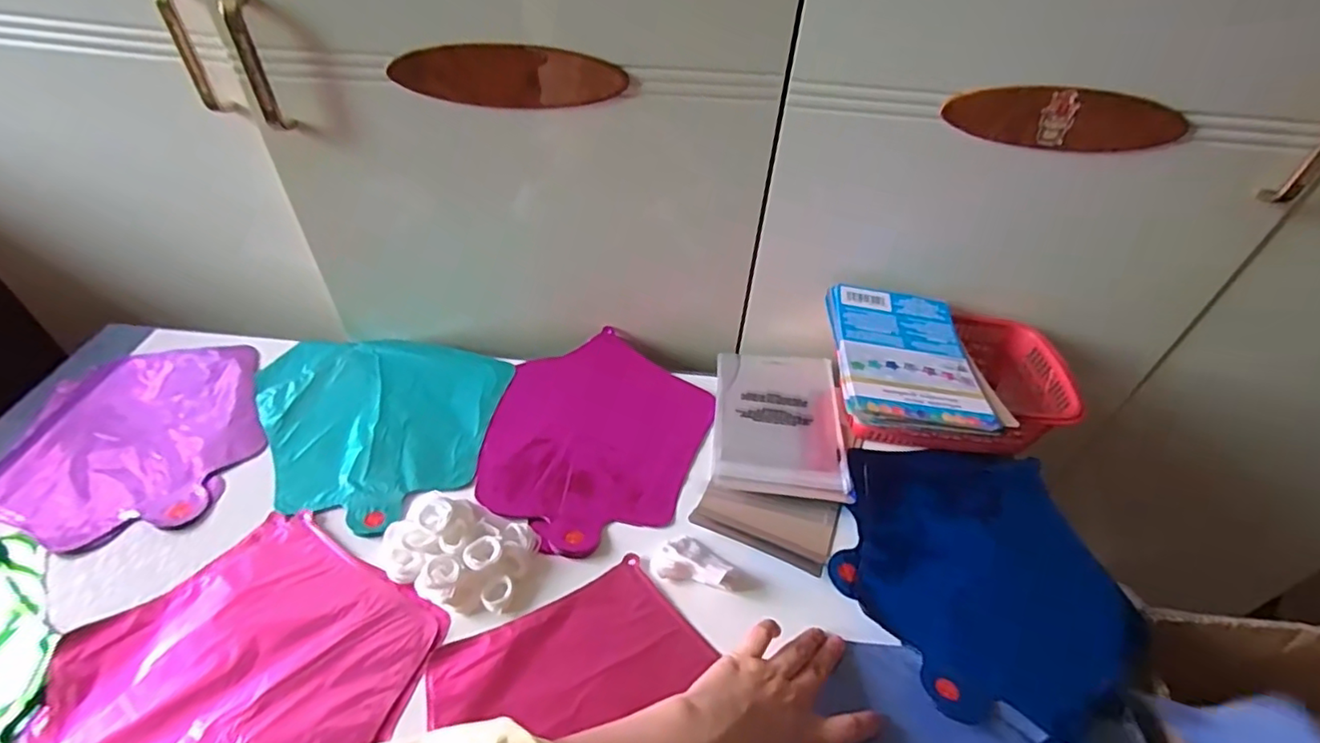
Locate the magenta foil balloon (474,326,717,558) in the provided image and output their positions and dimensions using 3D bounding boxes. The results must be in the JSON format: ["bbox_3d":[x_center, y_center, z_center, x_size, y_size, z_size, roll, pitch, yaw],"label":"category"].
[{"bbox_3d":[-0.059,0.056,0.573,0.200,0.004,0.254,9,44,4],"label":"magenta foil balloon"}]

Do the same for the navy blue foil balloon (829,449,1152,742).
[{"bbox_3d":[0.264,0.160,0.496,0.227,0.030,0.238,-13,47,-18],"label":"navy blue foil balloon"}]

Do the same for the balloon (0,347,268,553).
[{"bbox_3d":[-0.482,0.061,0.541,0.214,0.016,0.222,3,44,-3],"label":"balloon"}]

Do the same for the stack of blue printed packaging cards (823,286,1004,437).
[{"bbox_3d":[0.220,-0.020,0.534,0.119,0.014,0.186,7,44,3],"label":"stack of blue printed packaging cards"}]

